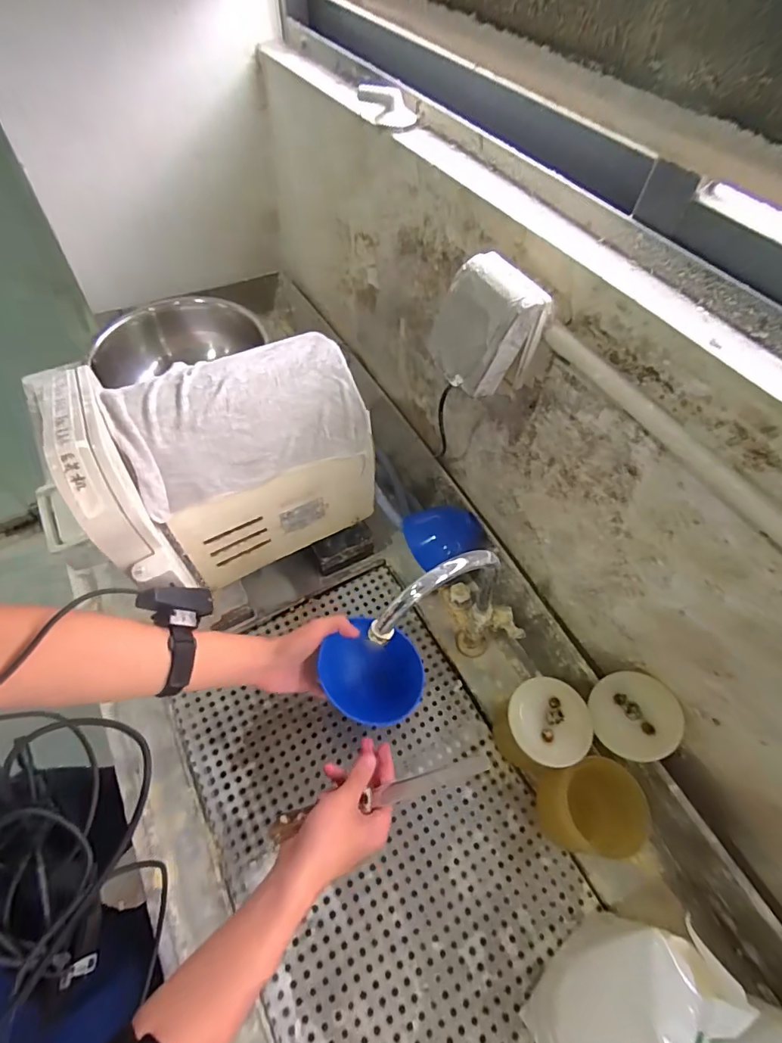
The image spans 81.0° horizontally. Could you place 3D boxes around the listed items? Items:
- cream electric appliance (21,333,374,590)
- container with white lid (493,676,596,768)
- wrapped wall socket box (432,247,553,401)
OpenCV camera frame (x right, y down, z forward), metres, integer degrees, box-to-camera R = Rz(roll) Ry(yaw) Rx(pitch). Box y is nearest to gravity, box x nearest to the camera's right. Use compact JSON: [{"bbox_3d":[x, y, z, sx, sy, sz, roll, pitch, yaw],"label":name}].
[{"bbox_3d":[-0.198,-0.078,0.595,0.322,0.257,0.193,-27,62,-21],"label":"cream electric appliance"},{"bbox_3d":[0.195,0.272,0.612,0.092,0.130,0.095,2,59,-3],"label":"container with white lid"},{"bbox_3d":[0.099,-0.205,0.484,0.078,0.093,0.095,-23,61,-18],"label":"wrapped wall socket box"}]

